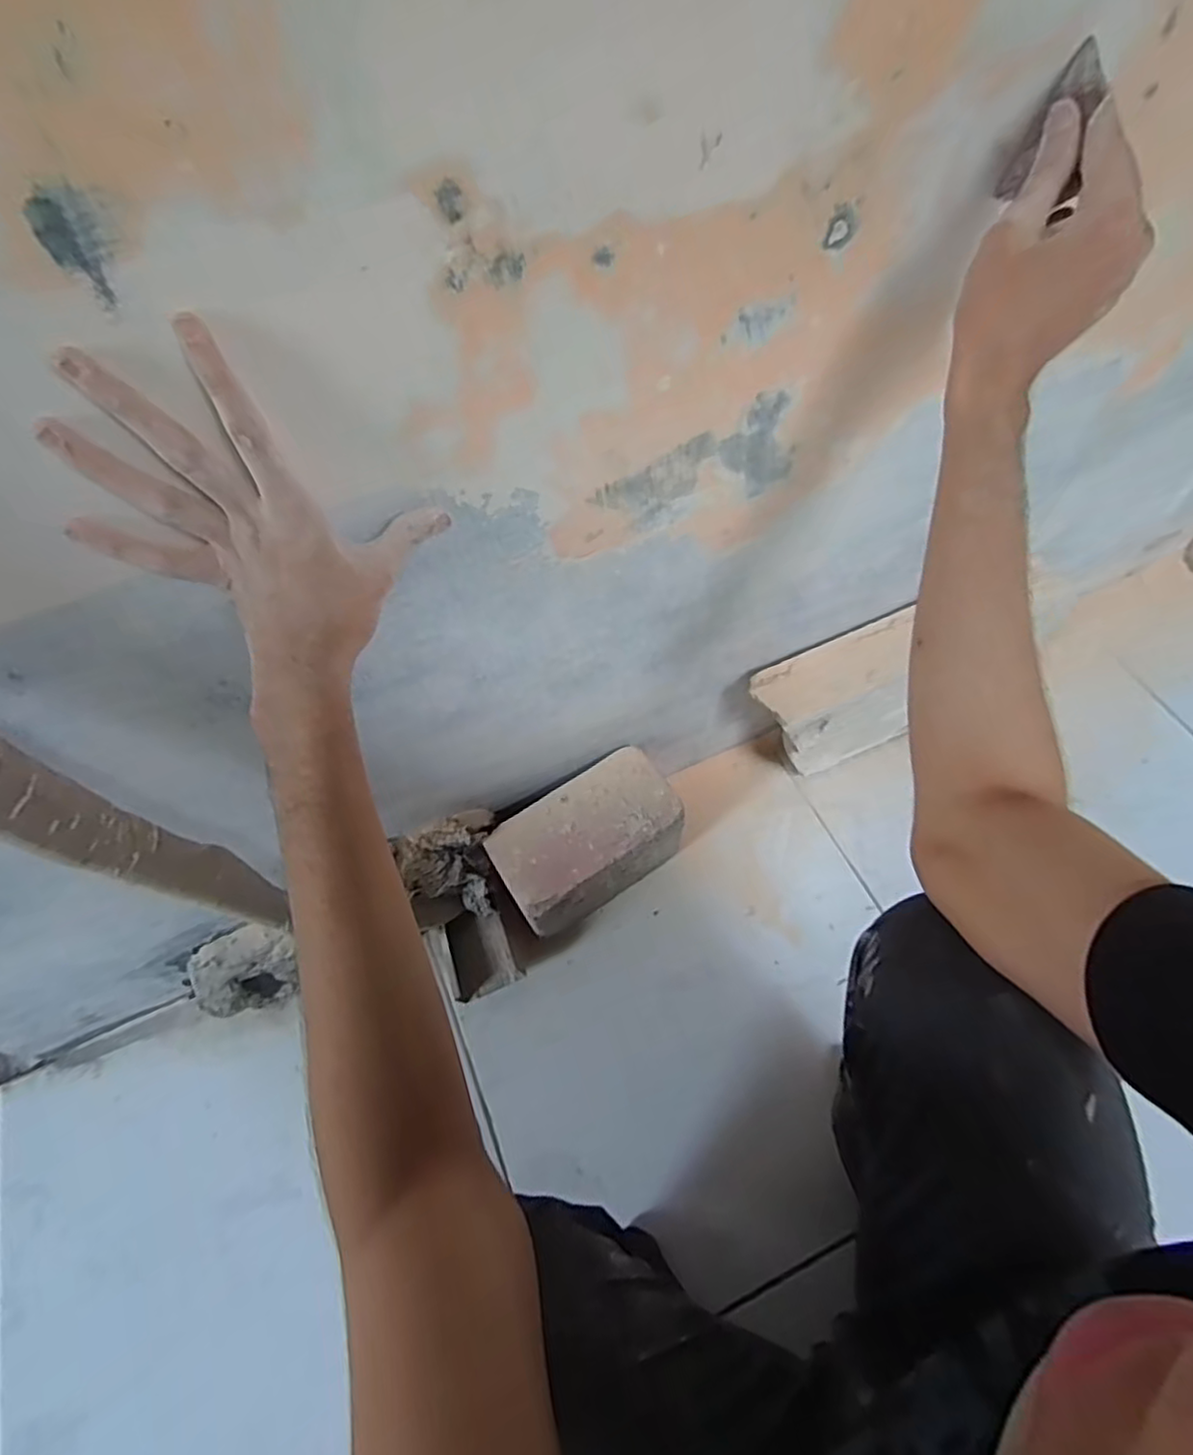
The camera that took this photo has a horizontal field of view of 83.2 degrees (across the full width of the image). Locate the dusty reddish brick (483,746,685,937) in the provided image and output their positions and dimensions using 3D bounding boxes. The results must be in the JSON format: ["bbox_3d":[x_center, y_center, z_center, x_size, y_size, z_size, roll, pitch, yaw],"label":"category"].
[{"bbox_3d":[-0.008,0.130,0.747,0.198,0.116,0.109,-30,63,-12],"label":"dusty reddish brick"}]

